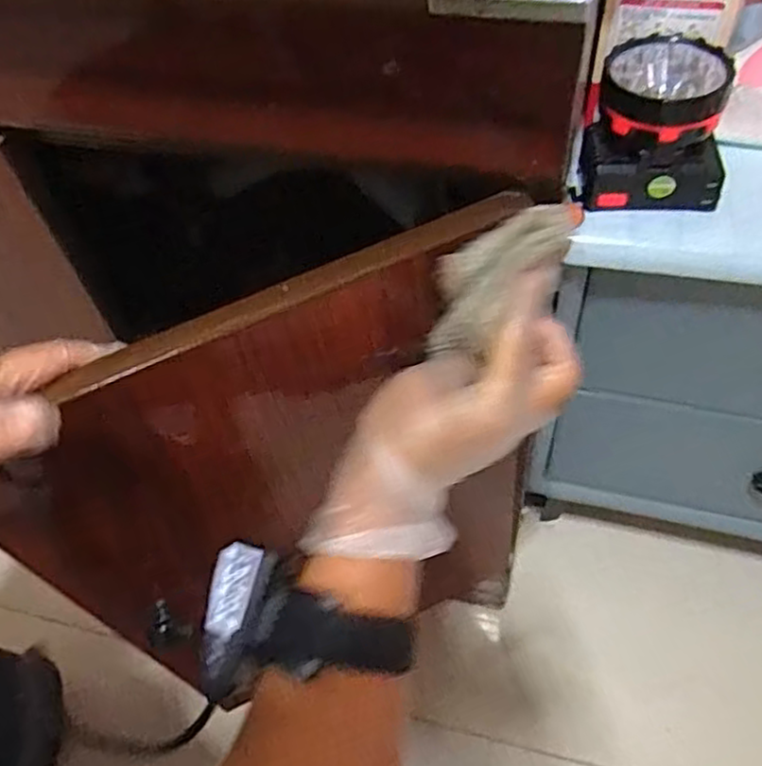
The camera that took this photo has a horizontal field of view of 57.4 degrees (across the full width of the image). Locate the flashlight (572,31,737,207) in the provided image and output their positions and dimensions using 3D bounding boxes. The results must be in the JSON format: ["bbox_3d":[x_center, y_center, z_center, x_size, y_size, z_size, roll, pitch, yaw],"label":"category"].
[{"bbox_3d":[0.173,-0.155,0.431,0.082,0.081,0.070,18,57,18],"label":"flashlight"}]

